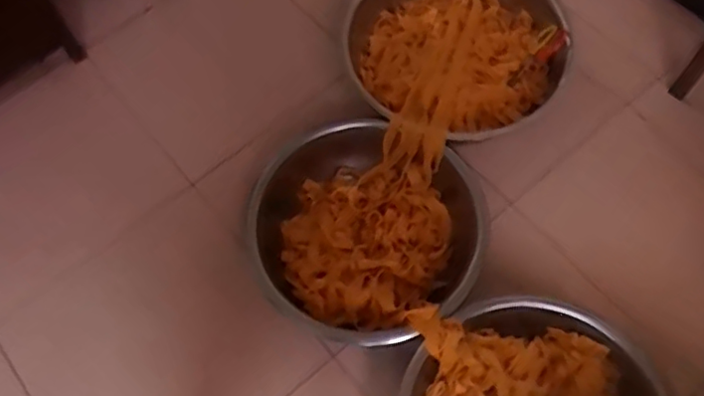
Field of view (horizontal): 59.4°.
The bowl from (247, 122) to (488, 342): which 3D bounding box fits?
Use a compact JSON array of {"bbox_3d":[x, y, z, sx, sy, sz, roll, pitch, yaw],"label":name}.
[{"bbox_3d":[0.036,0.075,1.513,0.543,0.187,0.508,-1,65,2],"label":"bowl"}]

